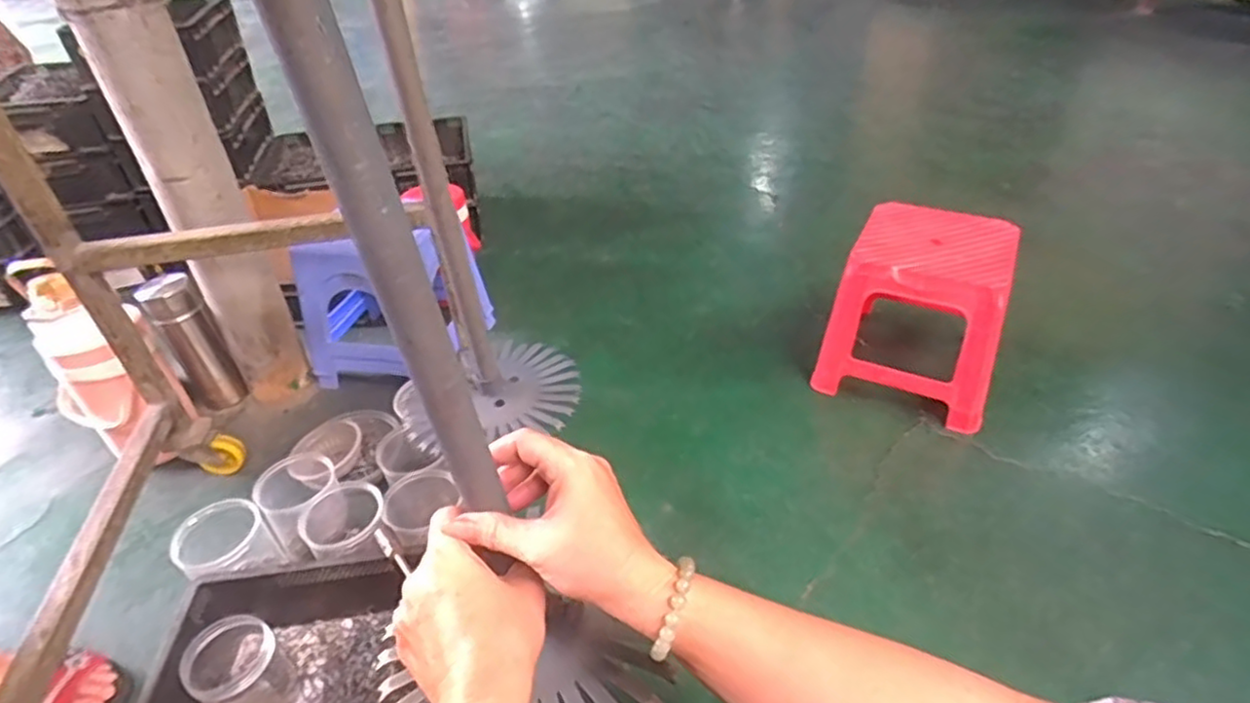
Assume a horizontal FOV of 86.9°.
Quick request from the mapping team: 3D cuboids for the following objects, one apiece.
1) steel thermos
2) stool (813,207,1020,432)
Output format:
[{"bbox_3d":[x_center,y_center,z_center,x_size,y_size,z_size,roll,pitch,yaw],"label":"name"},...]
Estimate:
[{"bbox_3d":[-0.766,-0.010,1.179,0.082,0.249,0.065,-32,47,-32],"label":"steel thermos"},{"bbox_3d":[0.519,-0.081,1.180,0.264,0.268,0.285,14,41,19],"label":"stool"}]

